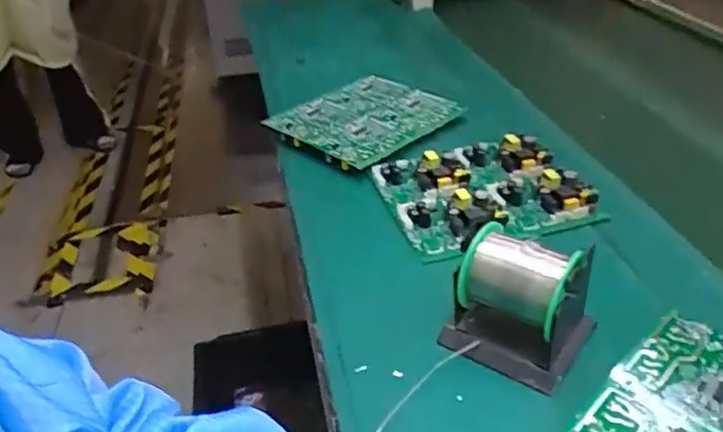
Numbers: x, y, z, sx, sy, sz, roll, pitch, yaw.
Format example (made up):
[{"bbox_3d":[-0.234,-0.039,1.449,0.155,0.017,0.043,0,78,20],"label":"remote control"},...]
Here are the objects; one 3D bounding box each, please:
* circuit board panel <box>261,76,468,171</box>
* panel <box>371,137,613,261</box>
[{"bbox_3d":[0.007,-0.117,0.748,0.161,0.023,0.171,27,44,36],"label":"circuit board panel"},{"bbox_3d":[0.121,-0.026,0.622,0.181,0.028,0.151,-11,35,-13],"label":"panel"}]

